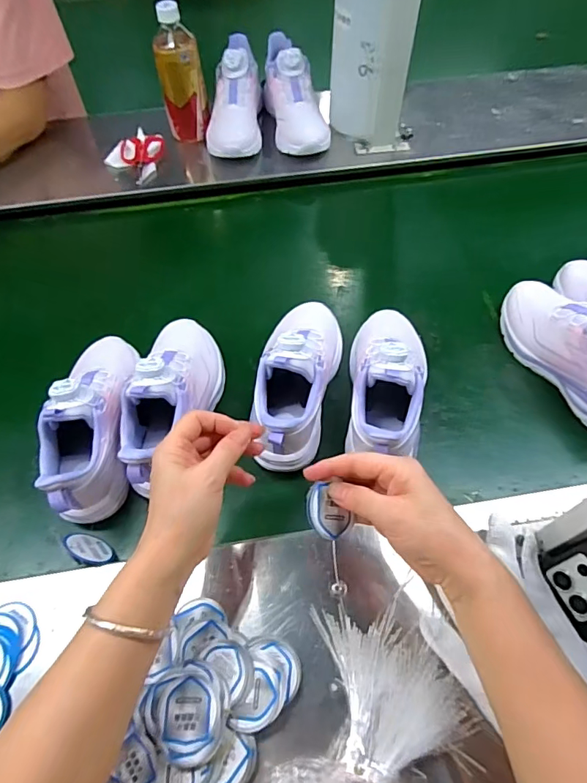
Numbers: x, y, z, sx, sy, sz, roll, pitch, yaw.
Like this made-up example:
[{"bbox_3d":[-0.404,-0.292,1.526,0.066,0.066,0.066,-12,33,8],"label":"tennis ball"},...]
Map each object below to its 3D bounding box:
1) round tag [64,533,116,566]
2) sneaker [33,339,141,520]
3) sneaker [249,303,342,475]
[{"bbox_3d":[-0.204,0.157,0.471,0.010,0.048,0.037,-61,21,8],"label":"round tag"},{"bbox_3d":[-0.217,0.021,0.508,0.075,0.108,0.220,-5,56,2],"label":"sneaker"},{"bbox_3d":[0.007,-0.032,0.526,0.073,0.104,0.222,6,57,9],"label":"sneaker"}]

